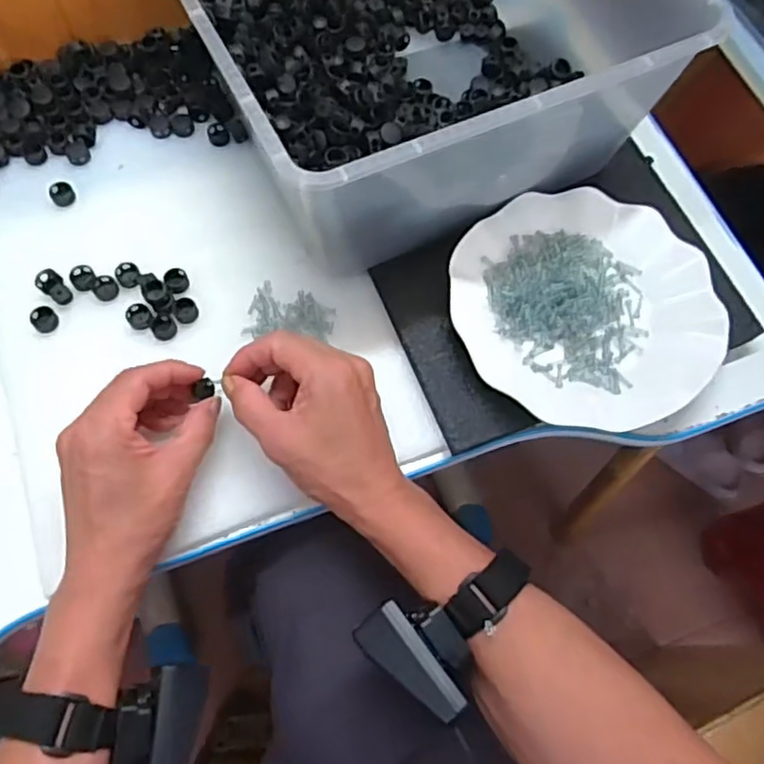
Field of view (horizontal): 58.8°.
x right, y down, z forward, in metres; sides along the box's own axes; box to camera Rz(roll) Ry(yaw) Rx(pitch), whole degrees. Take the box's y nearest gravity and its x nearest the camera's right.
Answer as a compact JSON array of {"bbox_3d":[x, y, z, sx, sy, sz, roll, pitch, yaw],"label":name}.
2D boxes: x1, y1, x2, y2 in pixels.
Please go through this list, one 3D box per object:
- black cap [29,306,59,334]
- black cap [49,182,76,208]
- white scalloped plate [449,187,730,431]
[{"bbox_3d":[-0.236,-0.043,0.475,0.017,0.010,0.016,1,68,-3],"label":"black cap"},{"bbox_3d":[-0.241,-0.142,0.512,0.017,0.009,0.017,1,68,-3],"label":"black cap"},{"bbox_3d":[0.141,-0.053,0.477,0.175,0.024,0.173,1,68,-3],"label":"white scalloped plate"}]

